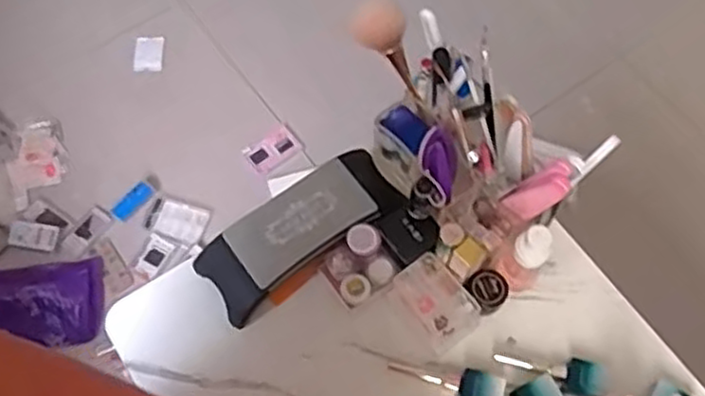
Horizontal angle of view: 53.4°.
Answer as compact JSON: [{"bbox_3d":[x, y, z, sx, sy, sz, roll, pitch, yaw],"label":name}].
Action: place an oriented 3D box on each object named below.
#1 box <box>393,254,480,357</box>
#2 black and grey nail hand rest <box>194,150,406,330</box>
[{"bbox_3d":[0.083,0.101,0.686,0.053,0.031,0.086,-29,68,-13],"label":"box"},{"bbox_3d":[-0.049,0.030,0.707,0.216,0.063,0.084,-35,69,-15],"label":"black and grey nail hand rest"}]

